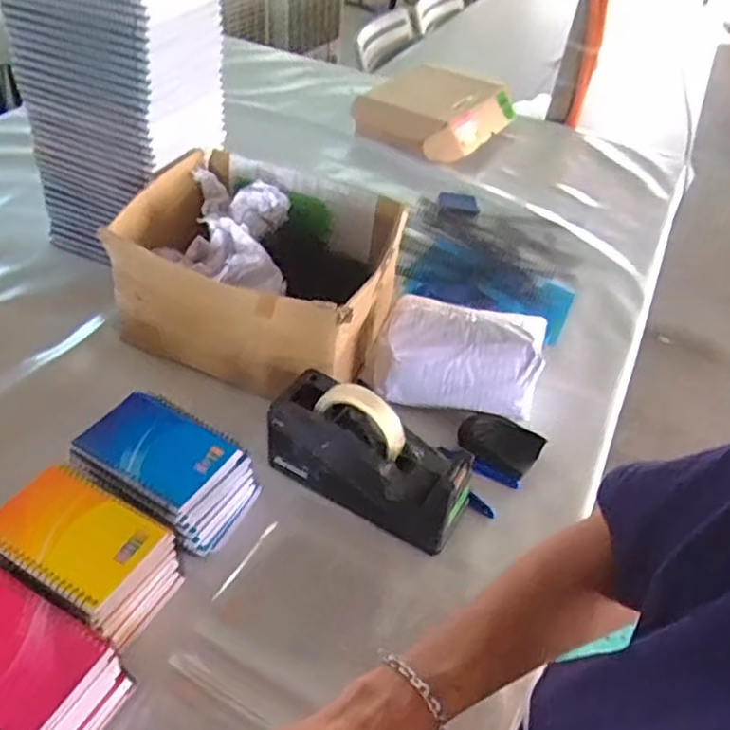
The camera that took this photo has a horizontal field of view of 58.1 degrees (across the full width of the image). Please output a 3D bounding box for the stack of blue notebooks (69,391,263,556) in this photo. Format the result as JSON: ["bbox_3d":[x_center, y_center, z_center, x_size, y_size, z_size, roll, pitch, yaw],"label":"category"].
[{"bbox_3d":[-0.192,0.103,0.639,0.148,0.085,0.109,21,45,14],"label":"stack of blue notebooks"}]

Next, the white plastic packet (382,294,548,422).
[{"bbox_3d":[0.111,-0.005,0.777,0.181,0.103,0.099,13,43,6],"label":"white plastic packet"}]

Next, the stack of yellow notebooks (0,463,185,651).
[{"bbox_3d":[-0.242,0.167,0.569,0.140,0.080,0.096,21,45,15],"label":"stack of yellow notebooks"}]

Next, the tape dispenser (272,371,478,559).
[{"bbox_3d":[0.004,0.086,0.662,0.210,0.119,0.080,24,46,18],"label":"tape dispenser"}]

